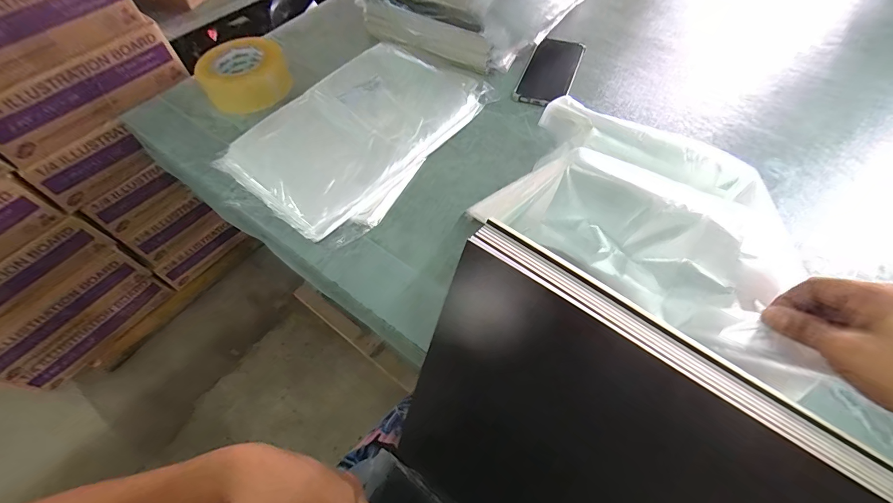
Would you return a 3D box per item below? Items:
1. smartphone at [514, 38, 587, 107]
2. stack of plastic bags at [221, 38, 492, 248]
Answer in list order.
[{"bbox_3d":[0.171,-0.297,0.617,0.080,0.018,0.180,19,58,12],"label":"smartphone"},{"bbox_3d":[-0.126,-0.181,0.543,0.243,0.029,0.348,29,61,18],"label":"stack of plastic bags"}]

